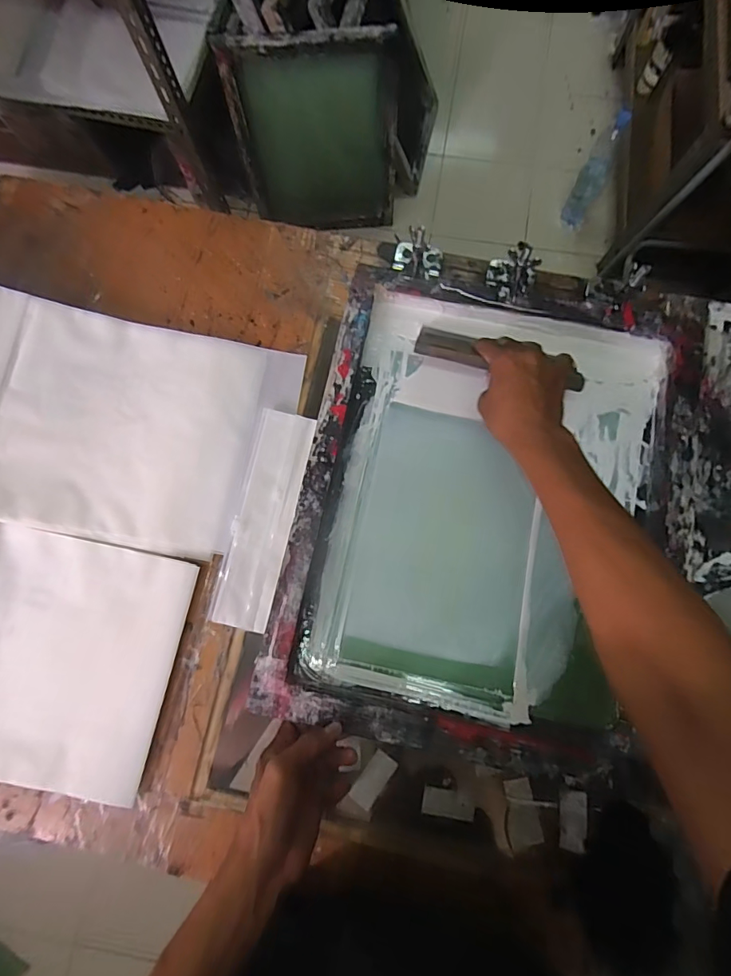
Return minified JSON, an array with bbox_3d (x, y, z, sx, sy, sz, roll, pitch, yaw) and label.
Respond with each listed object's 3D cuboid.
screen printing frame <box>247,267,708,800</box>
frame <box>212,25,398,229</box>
[{"bbox_3d":[0.138,0.015,0.508,0.403,0.046,0.489,11,79,2],"label":"screen printing frame"},{"bbox_3d":[-0.127,-0.904,1.231,0.401,0.461,0.049,-6,68,-2],"label":"frame"}]

